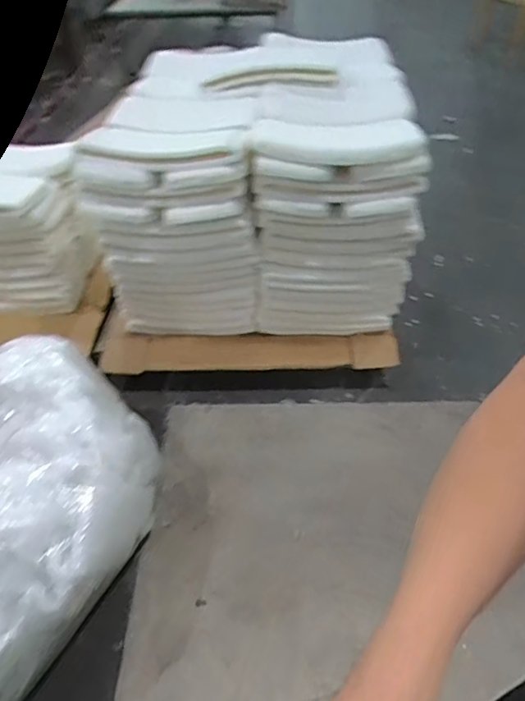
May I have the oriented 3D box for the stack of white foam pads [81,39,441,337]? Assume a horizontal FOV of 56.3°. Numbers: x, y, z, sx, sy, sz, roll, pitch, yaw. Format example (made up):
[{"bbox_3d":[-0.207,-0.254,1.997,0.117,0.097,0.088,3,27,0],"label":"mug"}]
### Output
[{"bbox_3d":[0.002,-0.567,1.688,0.927,0.642,0.813,2,46,4],"label":"stack of white foam pads"}]

